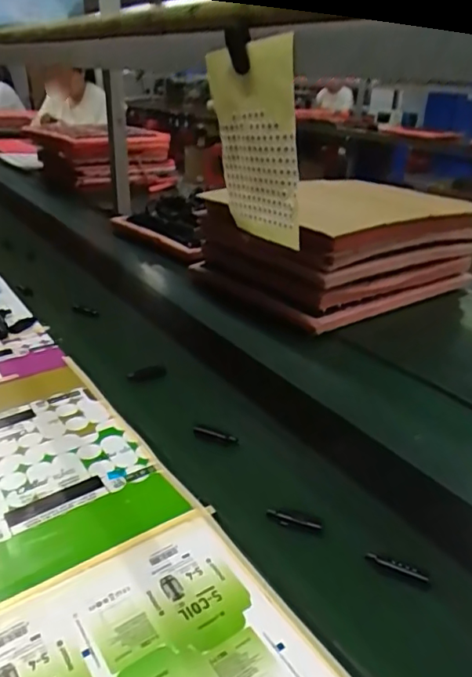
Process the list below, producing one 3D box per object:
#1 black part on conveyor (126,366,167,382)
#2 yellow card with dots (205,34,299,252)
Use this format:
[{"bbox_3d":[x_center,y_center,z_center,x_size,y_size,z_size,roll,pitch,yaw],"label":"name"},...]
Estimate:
[{"bbox_3d":[-0.127,0.052,0.781,0.055,0.016,0.014,-8,28,-17],"label":"black part on conveyor"},{"bbox_3d":[0.011,-0.131,0.371,0.011,0.123,0.094,-21,31,-23],"label":"yellow card with dots"}]

